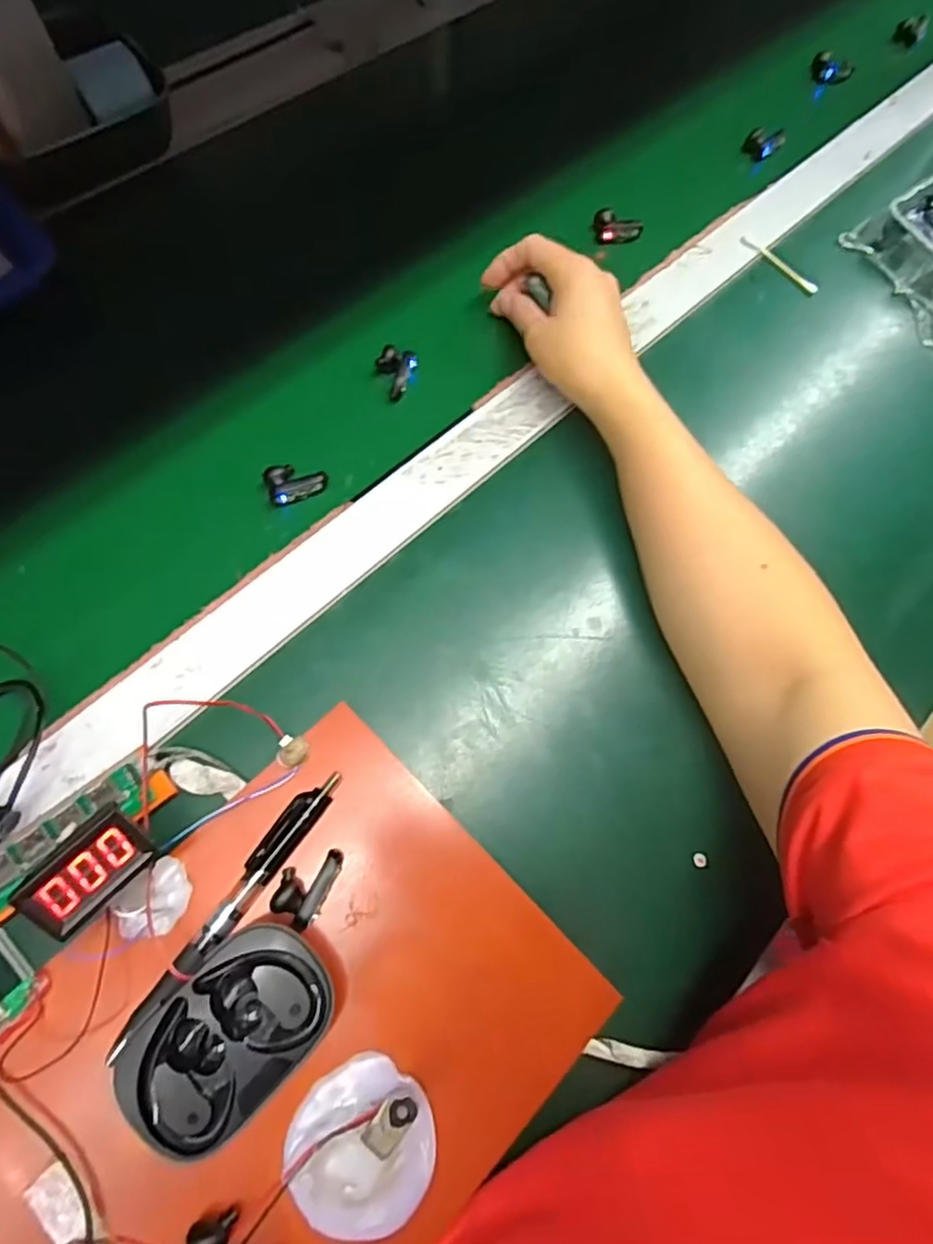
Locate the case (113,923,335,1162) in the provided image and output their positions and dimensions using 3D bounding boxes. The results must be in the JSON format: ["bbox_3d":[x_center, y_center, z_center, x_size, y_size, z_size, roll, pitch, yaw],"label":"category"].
[{"bbox_3d":[-0.097,0.173,0.271,0.056,0.021,0.085,40,71,7],"label":"case"}]

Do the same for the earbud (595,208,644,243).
[{"bbox_3d":[0.115,-0.301,0.490,0.036,0.012,0.021,10,70,-4],"label":"earbud"}]

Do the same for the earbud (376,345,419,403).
[{"bbox_3d":[-0.049,-0.167,0.431,0.024,0.016,0.034,24,70,1],"label":"earbud"}]

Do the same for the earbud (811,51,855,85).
[{"bbox_3d":[0.331,-0.500,0.585,0.038,0.020,0.027,28,70,3],"label":"earbud"}]

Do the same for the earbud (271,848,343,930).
[{"bbox_3d":[-0.075,0.123,0.303,0.023,0.010,0.036,26,70,2],"label":"earbud"}]

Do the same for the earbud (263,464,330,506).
[{"bbox_3d":[-0.105,-0.086,0.399,0.035,0.016,0.024,-19,74,-13],"label":"earbud"}]

